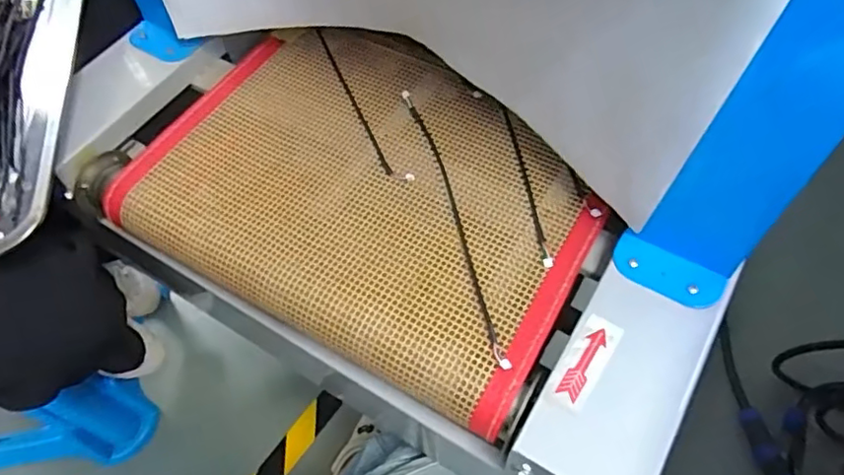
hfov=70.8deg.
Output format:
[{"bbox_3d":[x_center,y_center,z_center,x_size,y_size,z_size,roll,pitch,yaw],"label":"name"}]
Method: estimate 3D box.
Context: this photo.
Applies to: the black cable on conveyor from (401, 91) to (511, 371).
[{"bbox_3d":[0.026,-0.021,0.491,0.016,0.012,0.280,-15,58,-6],"label":"black cable on conveyor"}]

